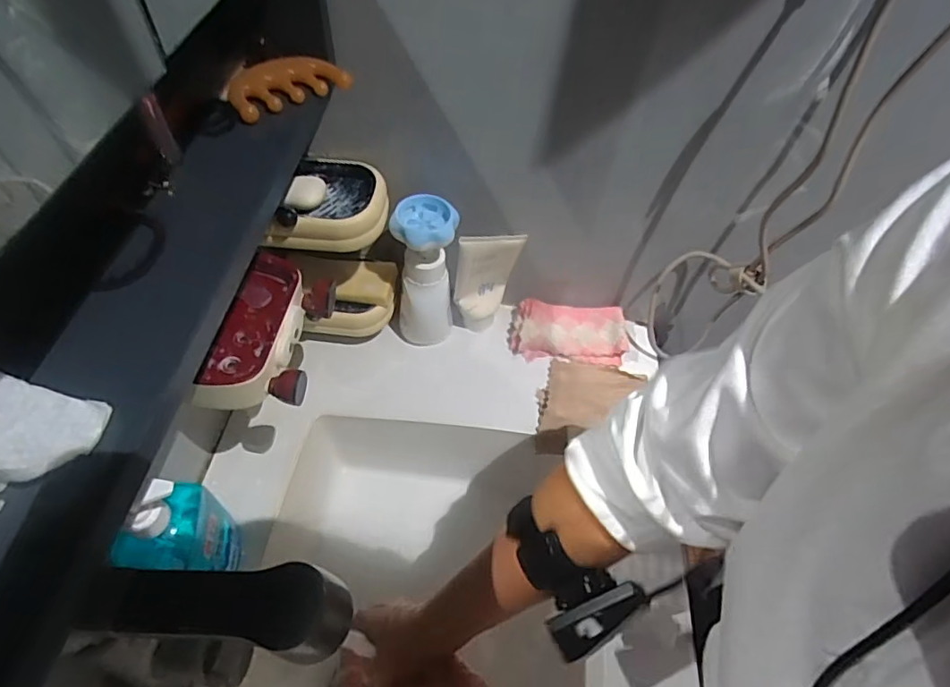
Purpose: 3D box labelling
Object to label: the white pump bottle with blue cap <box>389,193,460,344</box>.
[{"bbox_3d":[-0.057,-0.076,0.643,0.064,0.194,0.062,9,53,3],"label":"white pump bottle with blue cap"}]

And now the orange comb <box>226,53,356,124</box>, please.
[{"bbox_3d":[-0.153,-0.213,0.442,0.092,0.017,0.054,-31,61,-24],"label":"orange comb"}]

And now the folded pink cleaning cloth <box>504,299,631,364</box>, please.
[{"bbox_3d":[0.119,-0.015,0.707,0.147,0.037,0.077,3,53,-2],"label":"folded pink cleaning cloth"}]

